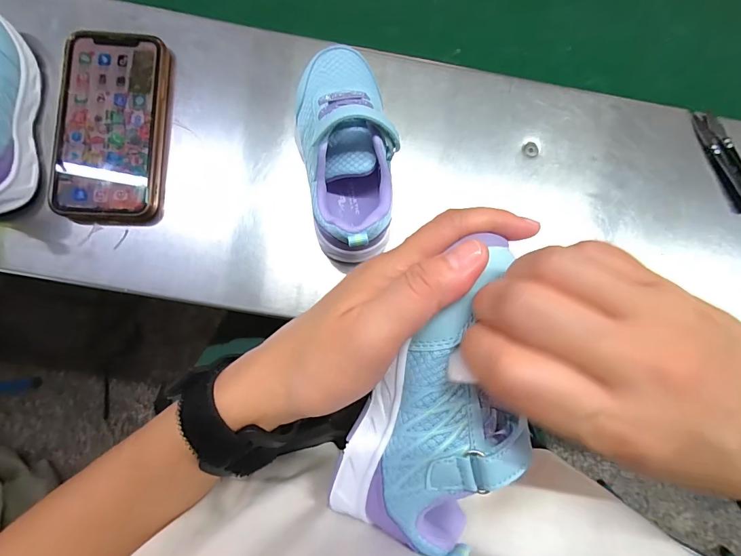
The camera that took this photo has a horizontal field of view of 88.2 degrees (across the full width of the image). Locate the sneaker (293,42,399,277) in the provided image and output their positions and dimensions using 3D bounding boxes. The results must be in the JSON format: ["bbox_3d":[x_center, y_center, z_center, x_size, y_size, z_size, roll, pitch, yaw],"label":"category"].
[{"bbox_3d":[-0.016,-0.096,0.281,0.058,0.079,0.153,-11,83,-4],"label":"sneaker"}]

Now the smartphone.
[{"bbox_3d":[-0.206,-0.121,0.309,0.080,0.019,0.153,2,82,-2],"label":"smartphone"}]

